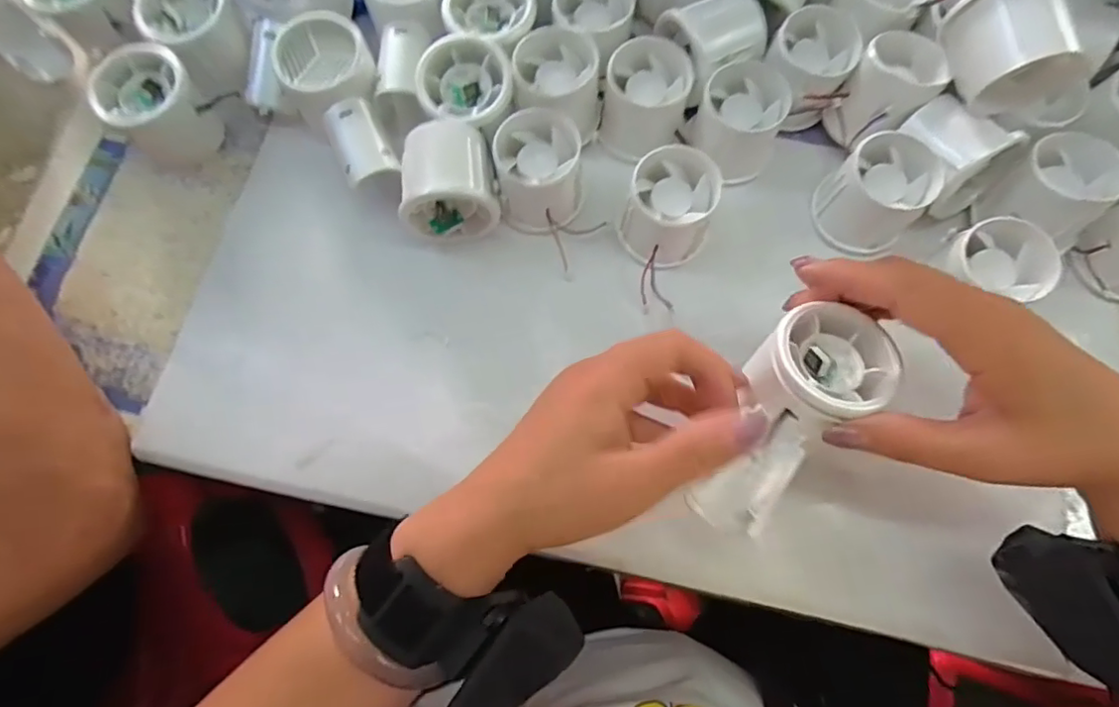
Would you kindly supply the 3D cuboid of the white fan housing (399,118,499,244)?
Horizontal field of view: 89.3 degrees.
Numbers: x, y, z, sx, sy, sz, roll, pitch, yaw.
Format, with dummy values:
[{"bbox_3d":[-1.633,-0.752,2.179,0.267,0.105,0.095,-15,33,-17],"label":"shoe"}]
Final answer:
[{"bbox_3d":[-0.068,-0.104,0.347,0.055,0.047,0.056,-10,75,-3],"label":"white fan housing"}]

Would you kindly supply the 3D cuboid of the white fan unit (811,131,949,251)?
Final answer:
[{"bbox_3d":[0.191,-0.097,0.342,0.050,0.045,0.055,0,75,0],"label":"white fan unit"}]

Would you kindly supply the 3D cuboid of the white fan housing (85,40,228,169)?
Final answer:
[{"bbox_3d":[-0.257,-0.157,0.364,0.049,0.052,0.053,0,75,0],"label":"white fan housing"}]

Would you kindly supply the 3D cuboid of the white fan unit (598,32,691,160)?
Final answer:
[{"bbox_3d":[0.056,-0.160,0.358,0.052,0.043,0.056,10,75,3],"label":"white fan unit"}]

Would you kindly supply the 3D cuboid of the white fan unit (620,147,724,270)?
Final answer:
[{"bbox_3d":[0.065,-0.085,0.341,0.053,0.048,0.053,0,75,0],"label":"white fan unit"}]

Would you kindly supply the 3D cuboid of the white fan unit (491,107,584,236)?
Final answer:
[{"bbox_3d":[-0.012,-0.111,0.351,0.051,0.043,0.061,-10,75,-3],"label":"white fan unit"}]

